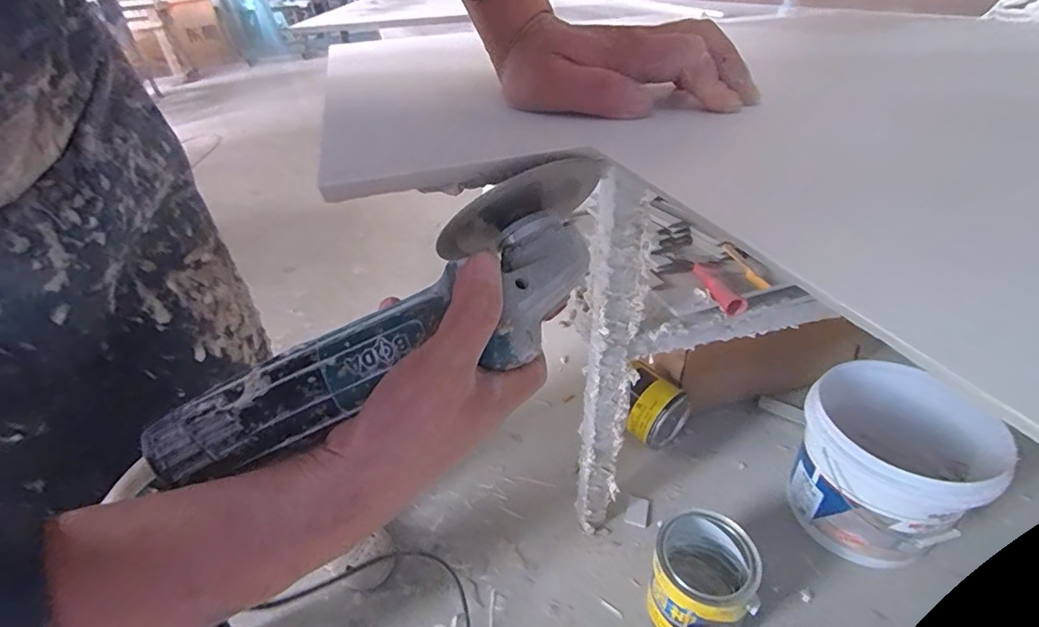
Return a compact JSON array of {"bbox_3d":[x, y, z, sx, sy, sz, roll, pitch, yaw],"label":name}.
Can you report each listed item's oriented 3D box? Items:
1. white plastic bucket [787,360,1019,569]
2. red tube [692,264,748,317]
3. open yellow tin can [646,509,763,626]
[{"bbox_3d":[0.604,0.265,0.815,0.235,0.271,0.247,-3,38,2],"label":"white plastic bucket"},{"bbox_3d":[0.270,-0.032,0.652,0.027,0.028,0.102,-12,38,-8],"label":"red tube"},{"bbox_3d":[0.274,0.411,0.734,0.136,0.165,0.144,-3,38,2],"label":"open yellow tin can"}]

